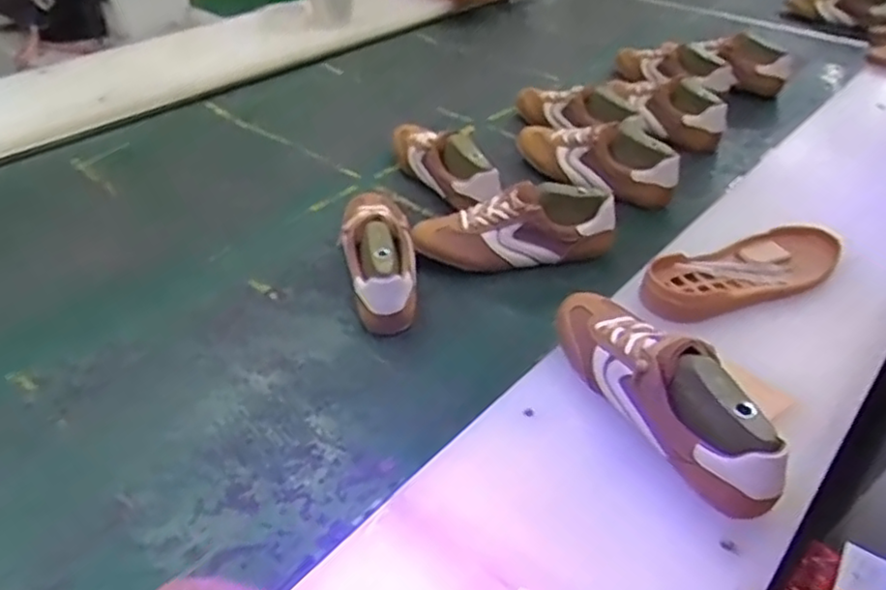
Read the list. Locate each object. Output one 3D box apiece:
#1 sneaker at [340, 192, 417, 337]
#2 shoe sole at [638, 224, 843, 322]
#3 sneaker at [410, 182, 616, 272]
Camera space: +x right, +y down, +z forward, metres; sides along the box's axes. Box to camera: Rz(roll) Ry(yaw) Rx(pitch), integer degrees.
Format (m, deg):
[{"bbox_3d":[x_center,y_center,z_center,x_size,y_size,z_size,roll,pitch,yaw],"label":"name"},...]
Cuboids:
[{"bbox_3d":[-0.078,-0.064,0.822,0.080,0.085,0.259,-4,39,-7],"label":"sneaker"},{"bbox_3d":[0.330,-0.029,0.741,0.260,0.033,0.092,-16,42,-22],"label":"shoe sole"},{"bbox_3d":[0.091,-0.093,0.874,0.252,0.092,0.082,-1,39,-4],"label":"sneaker"}]

